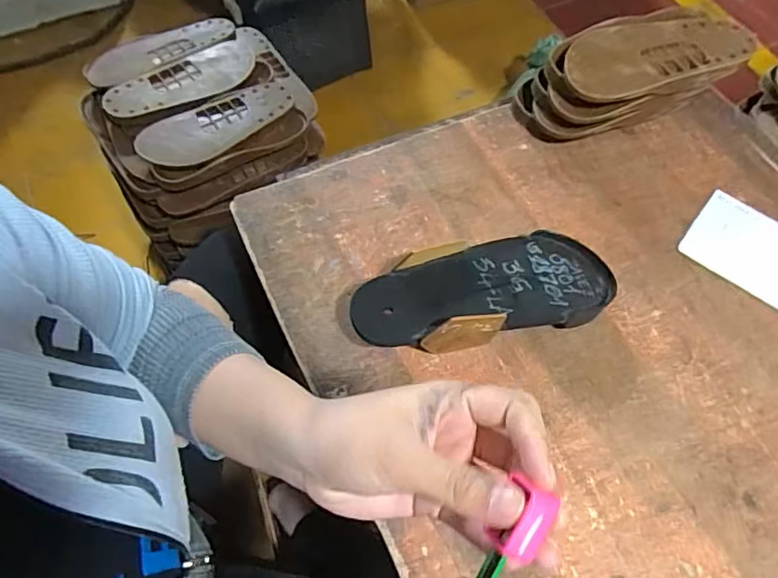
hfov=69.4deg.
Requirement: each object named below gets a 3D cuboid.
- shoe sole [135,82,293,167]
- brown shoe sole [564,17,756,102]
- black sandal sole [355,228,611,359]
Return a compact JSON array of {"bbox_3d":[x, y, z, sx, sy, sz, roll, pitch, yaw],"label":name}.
[{"bbox_3d":[-0.245,-0.237,0.815,0.234,0.010,0.090,-27,68,-16],"label":"shoe sole"},{"bbox_3d":[0.290,-0.257,0.607,0.221,0.016,0.091,-19,66,-13],"label":"brown shoe sole"},{"bbox_3d":[0.086,0.004,0.511,0.235,0.060,0.095,-15,65,-11],"label":"black sandal sole"}]

